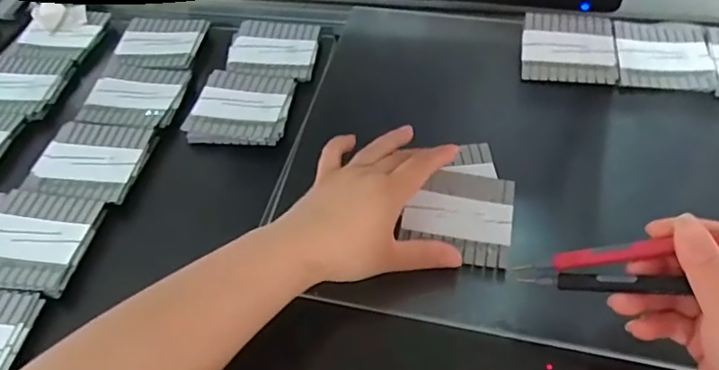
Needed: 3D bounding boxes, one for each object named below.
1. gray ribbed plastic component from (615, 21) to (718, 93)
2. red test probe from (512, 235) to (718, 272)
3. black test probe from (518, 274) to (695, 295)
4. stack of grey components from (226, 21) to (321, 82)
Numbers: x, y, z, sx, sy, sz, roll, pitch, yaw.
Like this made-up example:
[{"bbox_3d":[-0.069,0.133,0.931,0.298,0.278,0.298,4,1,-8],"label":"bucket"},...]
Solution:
[{"bbox_3d":[0.266,-0.116,0.507,0.074,0.013,0.078,4,49,8],"label":"gray ribbed plastic component"},{"bbox_3d":[0.162,0.040,0.323,0.142,0.018,0.011,-7,49,23],"label":"red test probe"},{"bbox_3d":[0.160,0.055,0.319,0.136,0.011,0.010,-4,48,29],"label":"black test probe"},{"bbox_3d":[-0.081,-0.126,0.554,0.082,0.017,0.079,3,49,7],"label":"stack of grey components"}]

